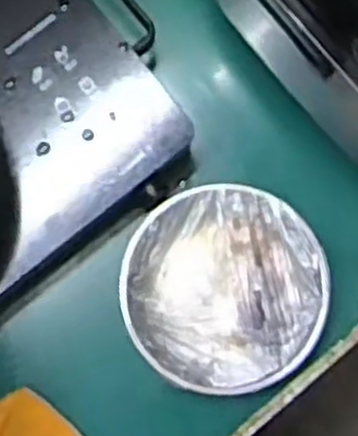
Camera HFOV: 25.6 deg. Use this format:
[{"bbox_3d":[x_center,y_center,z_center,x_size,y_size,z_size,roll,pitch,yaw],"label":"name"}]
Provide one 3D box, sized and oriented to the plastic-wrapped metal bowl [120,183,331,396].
[{"bbox_3d":[0.040,0.058,0.664,0.167,0.036,0.164,-1,96,-7],"label":"plastic-wrapped metal bowl"}]

